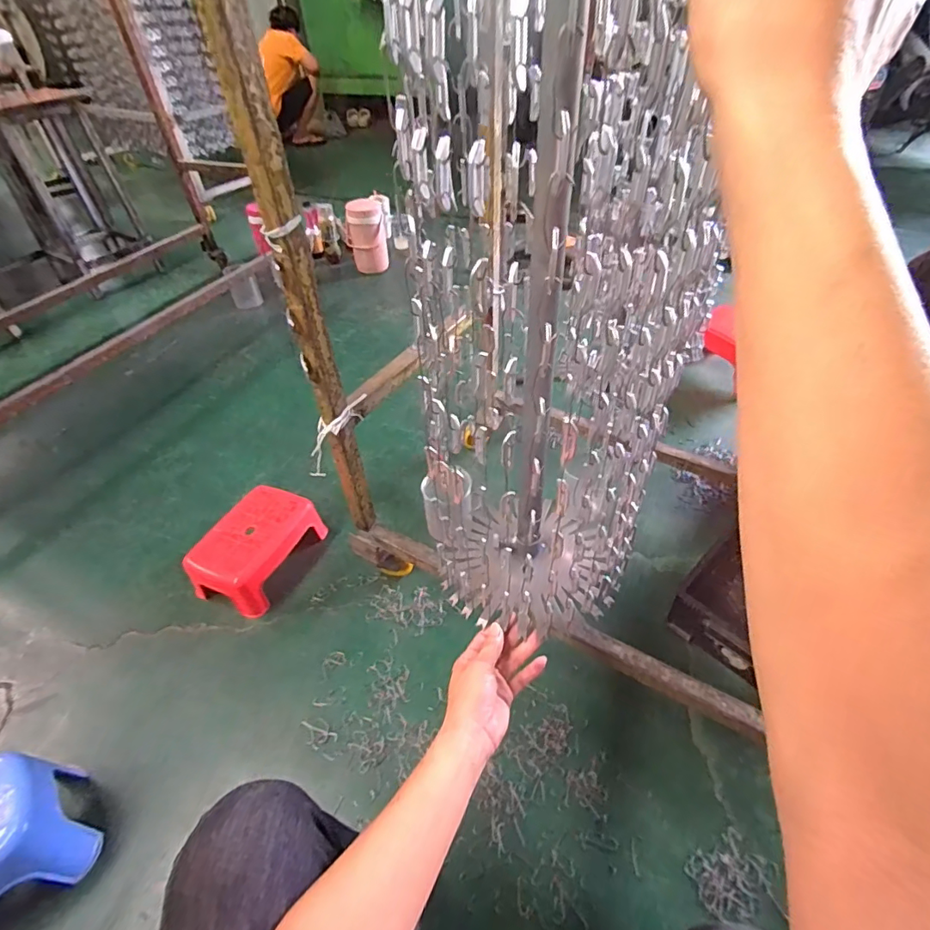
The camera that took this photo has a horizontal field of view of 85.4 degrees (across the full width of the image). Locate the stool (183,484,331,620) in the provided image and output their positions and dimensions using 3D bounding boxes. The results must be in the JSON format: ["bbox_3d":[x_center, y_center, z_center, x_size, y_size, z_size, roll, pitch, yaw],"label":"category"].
[{"bbox_3d":[-0.425,0.164,1.026,0.163,0.088,0.240,19,49,21],"label":"stool"}]

